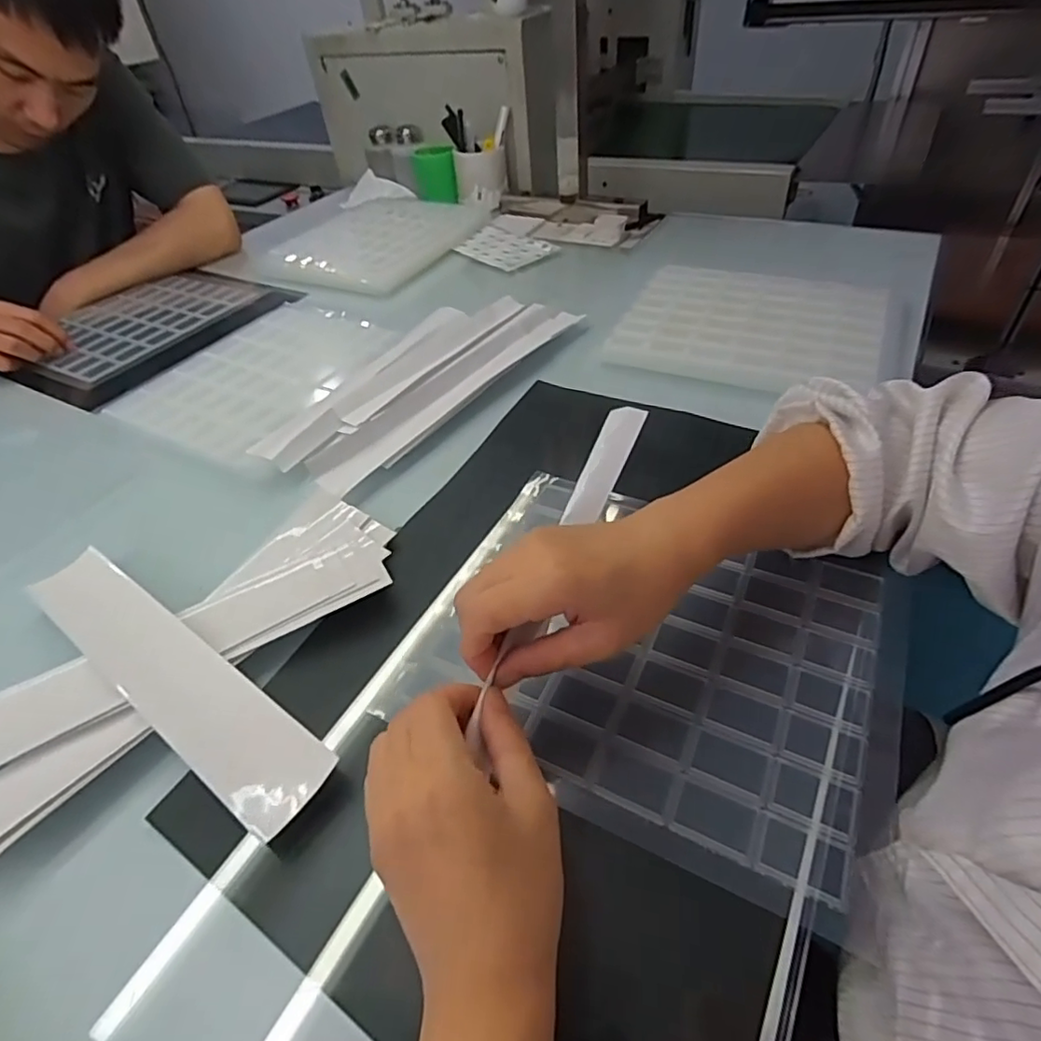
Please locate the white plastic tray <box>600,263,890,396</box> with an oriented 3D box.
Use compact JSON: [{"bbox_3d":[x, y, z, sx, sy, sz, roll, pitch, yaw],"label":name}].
[{"bbox_3d":[0.250,-0.216,0.650,0.257,0.026,0.233,16,49,22],"label":"white plastic tray"}]

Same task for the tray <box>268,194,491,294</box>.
[{"bbox_3d":[-0.242,-0.468,0.965,0.298,0.038,0.346,14,48,20],"label":"tray"}]

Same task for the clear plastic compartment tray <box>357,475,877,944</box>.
[{"bbox_3d":[0.080,0.075,0.381,0.261,0.021,0.231,16,49,22],"label":"clear plastic compartment tray"}]

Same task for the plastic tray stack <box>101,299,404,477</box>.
[{"bbox_3d":[-0.258,-0.172,0.658,0.246,0.024,0.297,20,50,25],"label":"plastic tray stack"}]

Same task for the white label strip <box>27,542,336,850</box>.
[{"bbox_3d":[-0.224,0.093,0.376,0.283,0.014,0.053,25,51,29],"label":"white label strip"}]

